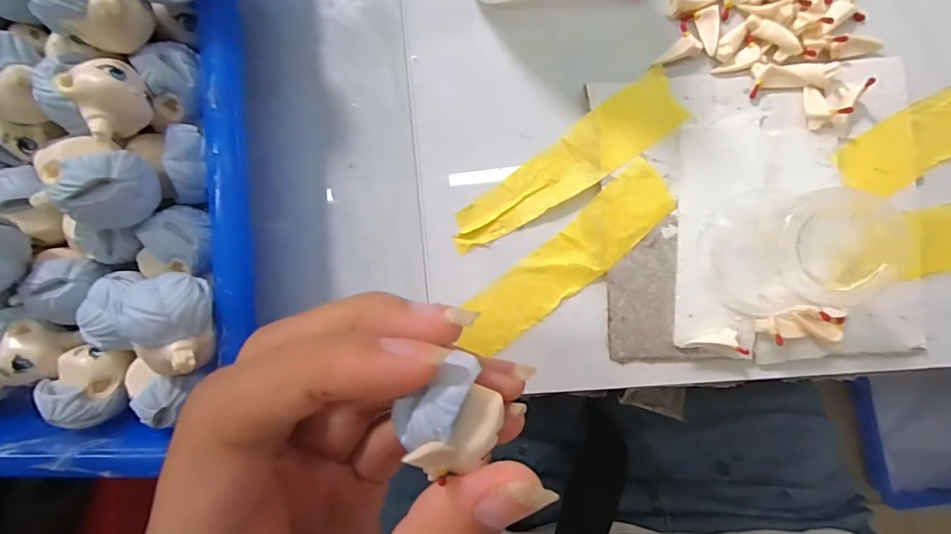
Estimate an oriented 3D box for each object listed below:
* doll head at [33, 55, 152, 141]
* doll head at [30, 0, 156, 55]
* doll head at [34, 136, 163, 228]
[{"bbox_3d":[-0.105,-0.047,0.125,0.022,0.016,0.021,14,93,5],"label":"doll head"},{"bbox_3d":[-0.104,-0.072,0.122,0.020,0.016,0.022,31,94,5],"label":"doll head"},{"bbox_3d":[-0.103,-0.023,0.124,0.022,0.022,0.022,15,93,5],"label":"doll head"}]

